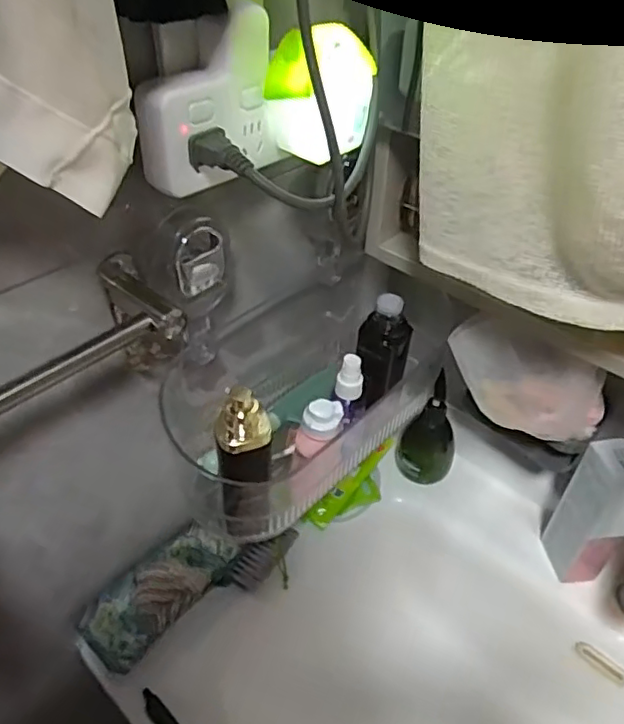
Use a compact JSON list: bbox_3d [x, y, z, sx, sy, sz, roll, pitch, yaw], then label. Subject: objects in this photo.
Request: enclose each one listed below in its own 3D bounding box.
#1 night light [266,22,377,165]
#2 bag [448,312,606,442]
[{"bbox_3d":[0.005,-0.181,0.410,0.055,0.080,0.061,24,47,23],"label":"night light"},{"bbox_3d":[0.200,0.018,0.567,0.147,0.078,0.056,22,46,21],"label":"bag"}]

